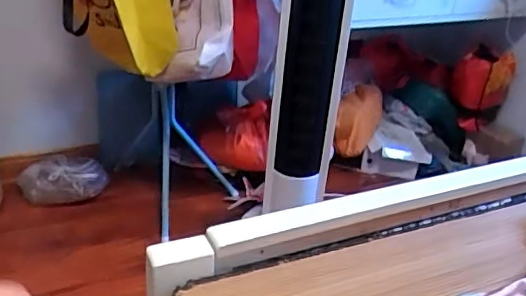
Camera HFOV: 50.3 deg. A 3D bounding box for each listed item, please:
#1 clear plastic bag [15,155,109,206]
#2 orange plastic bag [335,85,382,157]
[{"bbox_3d":[-0.622,0.106,1.745,0.266,0.104,0.129,-5,31,-16],"label":"clear plastic bag"},{"bbox_3d":[0.329,-0.093,1.935,0.146,0.226,0.182,11,30,12],"label":"orange plastic bag"}]

